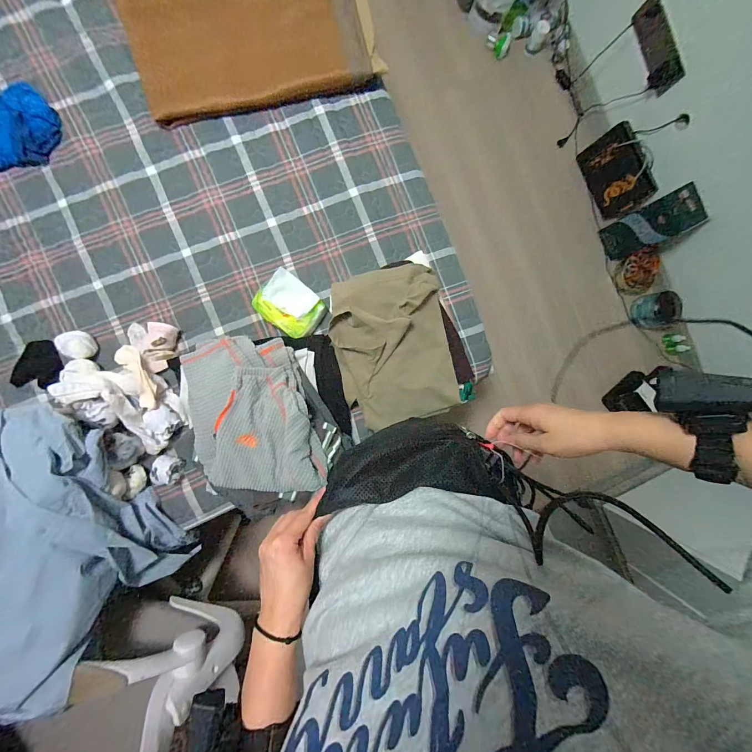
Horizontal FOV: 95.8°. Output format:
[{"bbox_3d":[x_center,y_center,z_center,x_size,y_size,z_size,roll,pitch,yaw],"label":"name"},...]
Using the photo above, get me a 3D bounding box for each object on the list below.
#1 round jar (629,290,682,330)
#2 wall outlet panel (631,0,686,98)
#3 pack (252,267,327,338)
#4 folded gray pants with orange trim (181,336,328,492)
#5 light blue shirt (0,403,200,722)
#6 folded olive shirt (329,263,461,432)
[{"bbox_3d":[1.112,-0.256,1.355,0.116,0.132,0.144,-13,93,-5],"label":"round jar"},{"bbox_3d":[0.883,-1.034,1.069,0.025,0.085,0.257,-24,94,-5],"label":"wall outlet panel"},{"bbox_3d":[-0.190,-0.155,0.760,0.142,0.053,0.114,39,88,-6],"label":"pack"},{"bbox_3d":[-0.249,0.086,0.668,0.229,0.071,0.322,-17,94,-5],"label":"folded gray pants with orange trim"},{"bbox_3d":[-0.711,0.358,0.663,0.513,0.189,0.545,-19,94,-5],"label":"light blue shirt"},{"bbox_3d":[0.039,-0.054,0.710,0.252,0.077,0.324,-14,93,-5],"label":"folded olive shirt"}]

